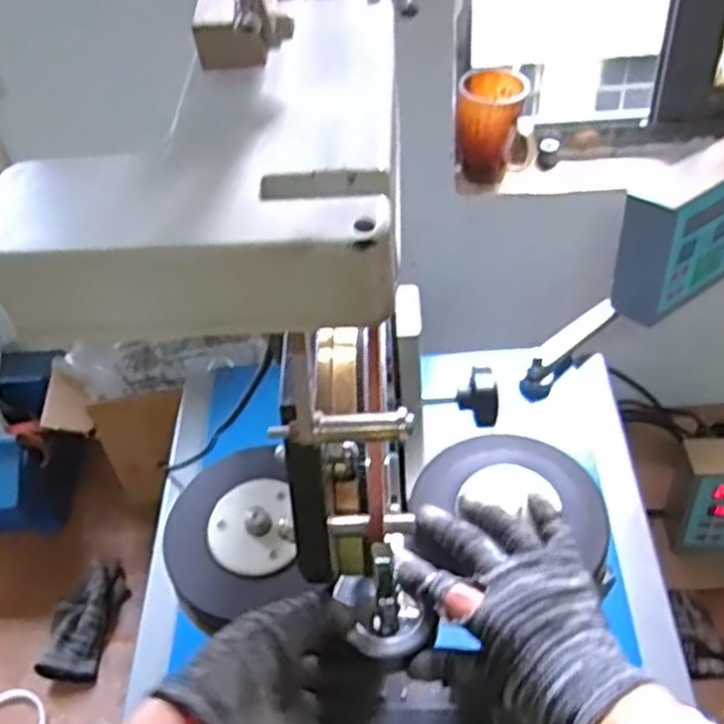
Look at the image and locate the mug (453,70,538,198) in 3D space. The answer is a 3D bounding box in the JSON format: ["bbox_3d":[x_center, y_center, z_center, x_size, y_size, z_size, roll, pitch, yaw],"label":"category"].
[{"bbox_3d":[0.163,-0.282,0.933,0.092,0.123,0.082,3,43,10],"label":"mug"}]

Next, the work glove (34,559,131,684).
[{"bbox_3d":[-0.343,0.320,0.951,0.067,0.048,0.157,3,43,9],"label":"work glove"}]

